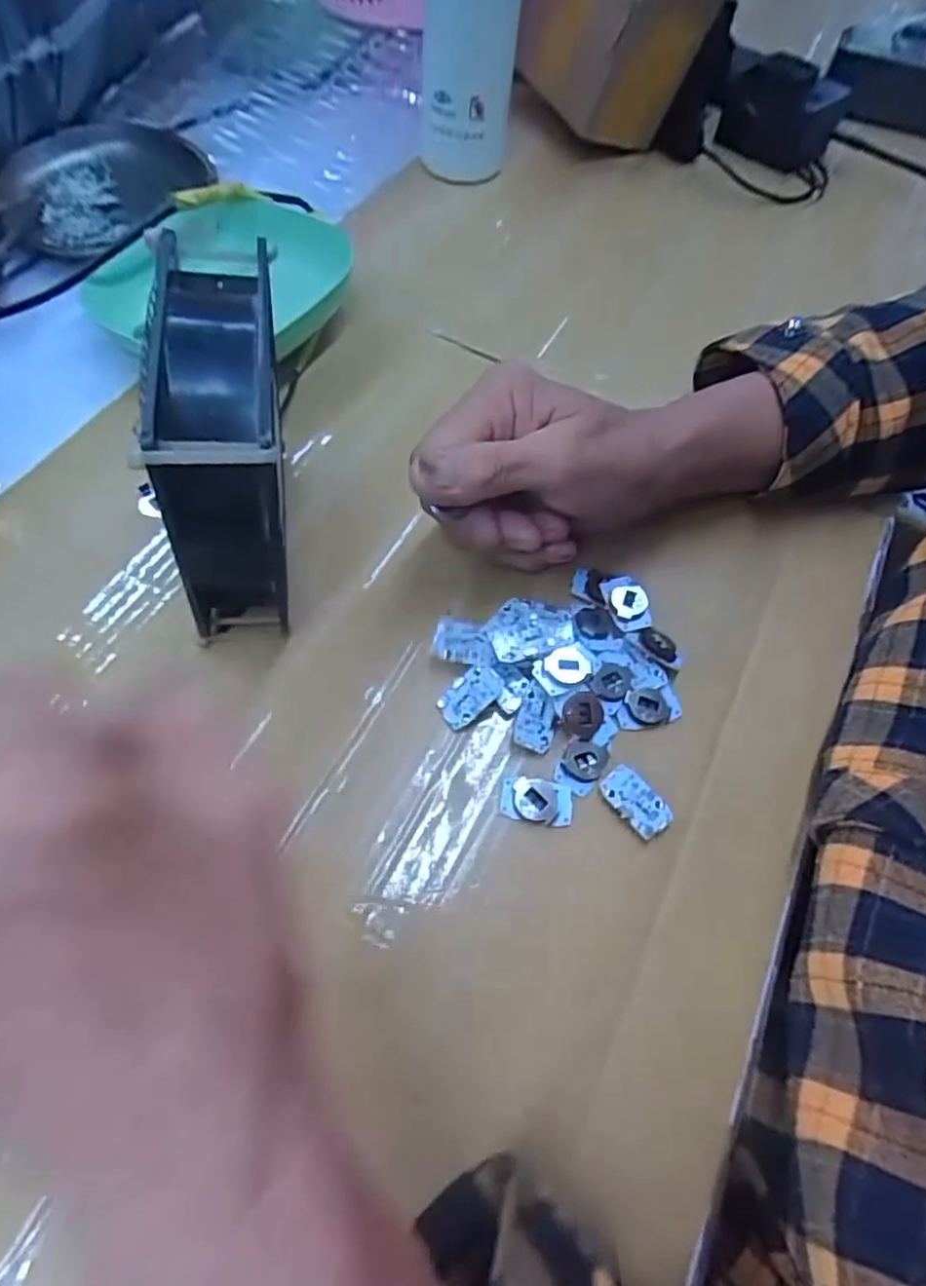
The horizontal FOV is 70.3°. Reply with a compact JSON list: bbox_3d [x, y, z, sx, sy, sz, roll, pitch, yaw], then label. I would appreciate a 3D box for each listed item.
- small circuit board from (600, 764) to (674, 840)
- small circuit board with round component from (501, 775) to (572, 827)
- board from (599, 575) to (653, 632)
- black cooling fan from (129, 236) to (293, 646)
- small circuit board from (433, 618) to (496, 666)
[{"bbox_3d":[0.072,0.065,0.274,0.030,0.004,0.018,42,65,17],"label":"small circuit board"},{"bbox_3d":[0.031,0.065,0.274,0.029,0.005,0.018,10,62,-2],"label":"small circuit board with round component"},{"bbox_3d":[0.079,-0.020,0.319,0.019,0.009,0.031,-7,61,-10],"label":"board"},{"bbox_3d":[-0.090,-0.074,0.274,0.048,0.116,0.132,-6,61,-9],"label":"black cooling fan"},{"bbox_3d":[0.001,-0.001,0.299,0.028,0.005,0.019,10,60,0],"label":"small circuit board"}]

